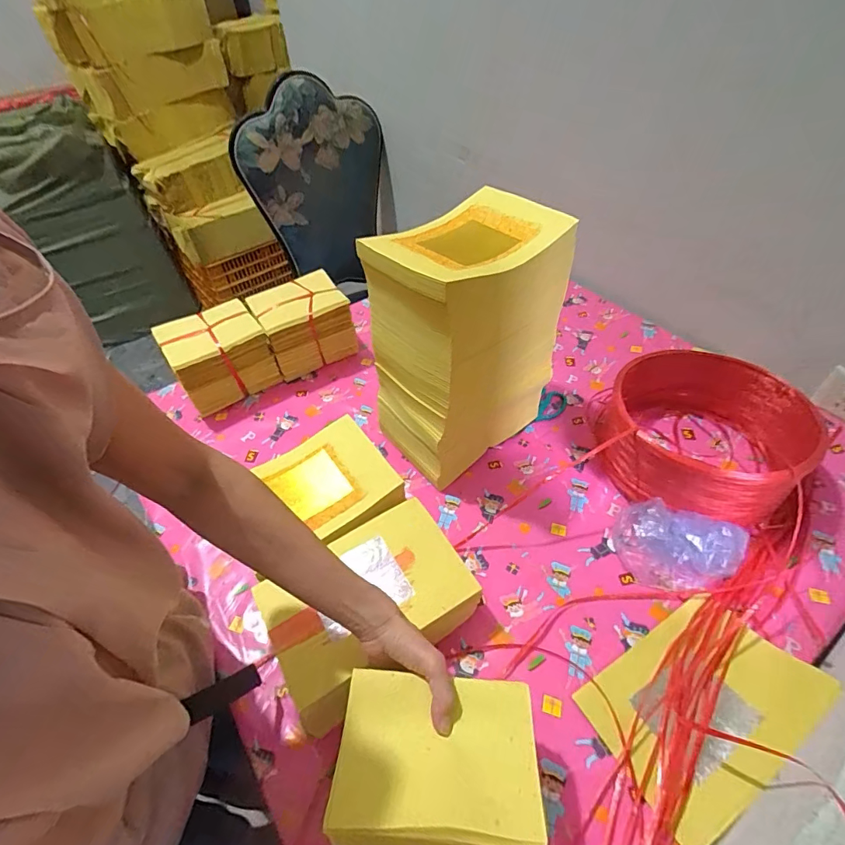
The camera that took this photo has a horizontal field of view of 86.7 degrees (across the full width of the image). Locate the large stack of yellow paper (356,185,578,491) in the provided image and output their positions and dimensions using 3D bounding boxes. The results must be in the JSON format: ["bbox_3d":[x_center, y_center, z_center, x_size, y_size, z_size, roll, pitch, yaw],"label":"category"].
[{"bbox_3d":[0.059,-0.113,0.671,0.251,0.341,0.181,-28,54,-19],"label":"large stack of yellow paper"}]

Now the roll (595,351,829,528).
[{"bbox_3d":[0.408,0.019,0.673,0.248,0.128,0.246,-2,49,2],"label":"roll"}]

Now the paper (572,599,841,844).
[{"bbox_3d":[0.306,0.300,0.493,0.224,0.047,0.160,-31,55,-22],"label":"paper"}]

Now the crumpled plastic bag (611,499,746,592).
[{"bbox_3d":[0.341,0.163,0.592,0.159,0.069,0.099,16,52,16],"label":"crumpled plastic bag"}]

